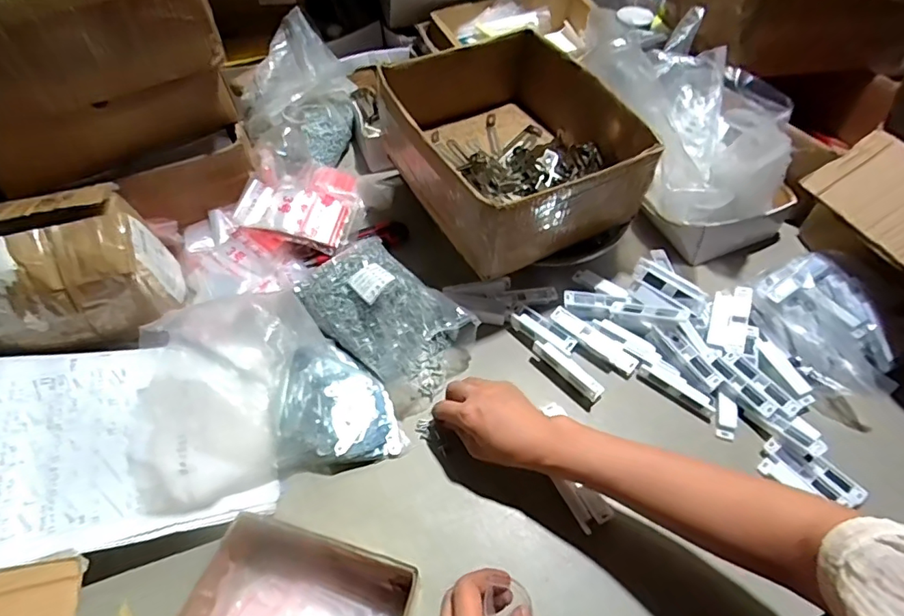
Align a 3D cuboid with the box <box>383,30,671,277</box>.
[{"bbox_3d":[0.077,-0.215,0.701,0.261,0.129,0.290,-25,58,-18],"label":"box"}]

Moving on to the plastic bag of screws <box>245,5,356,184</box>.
[{"bbox_3d":[-0.245,-0.331,0.838,0.173,0.135,0.230,-12,55,-10],"label":"plastic bag of screws"}]

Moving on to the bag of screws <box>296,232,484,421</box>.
[{"bbox_3d":[-0.081,0.002,0.653,0.141,0.080,0.220,-38,62,-25],"label":"bag of screws"}]

